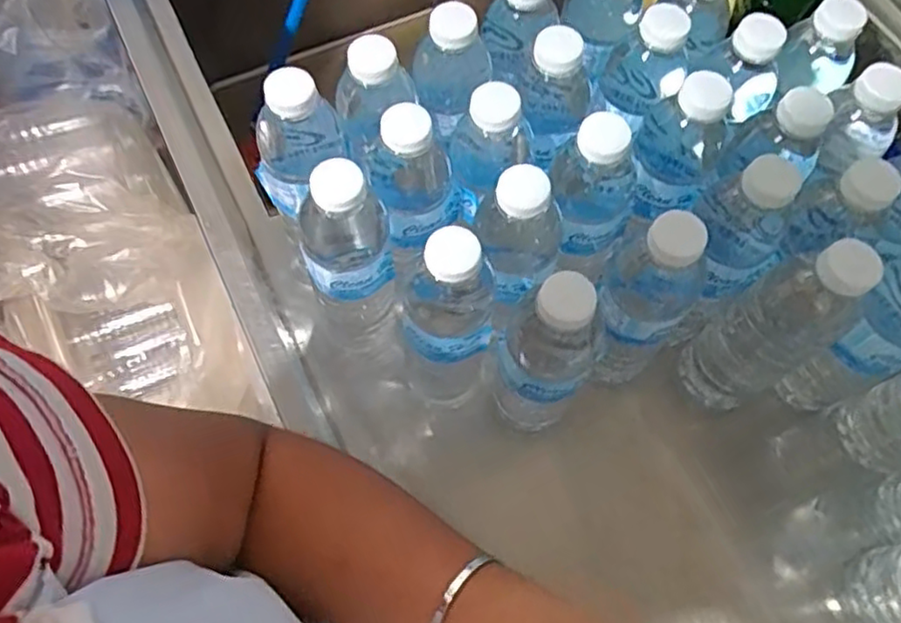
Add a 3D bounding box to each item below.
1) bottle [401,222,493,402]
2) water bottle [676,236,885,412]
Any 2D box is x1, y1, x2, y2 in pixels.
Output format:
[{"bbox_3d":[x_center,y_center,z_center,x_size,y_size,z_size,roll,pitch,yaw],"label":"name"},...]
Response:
[{"bbox_3d":[-0.005,0.017,0.465,0.065,0.217,0.050,-2,67,-3],"label":"bottle"},{"bbox_3d":[0.223,0.012,0.458,0.053,0.208,0.059,-29,71,-14],"label":"water bottle"}]

